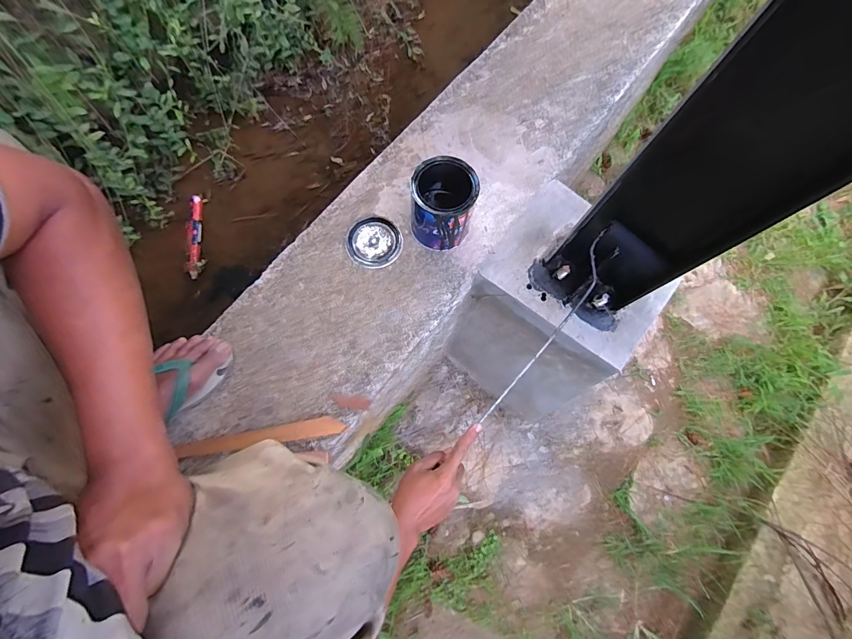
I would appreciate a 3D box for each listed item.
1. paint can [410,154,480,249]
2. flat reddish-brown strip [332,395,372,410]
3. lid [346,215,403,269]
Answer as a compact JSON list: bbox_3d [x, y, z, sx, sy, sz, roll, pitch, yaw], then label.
[{"bbox_3d":[0.027,-0.197,0.679,0.105,0.123,0.107,1,74,-4],"label":"paint can"},{"bbox_3d":[-0.123,0.136,0.645,0.062,0.007,0.018,9,74,-2],"label":"flat reddish-brown strip"},{"bbox_3d":[-0.094,-0.144,0.720,0.096,0.006,0.103,1,74,-4],"label":"lid"}]

